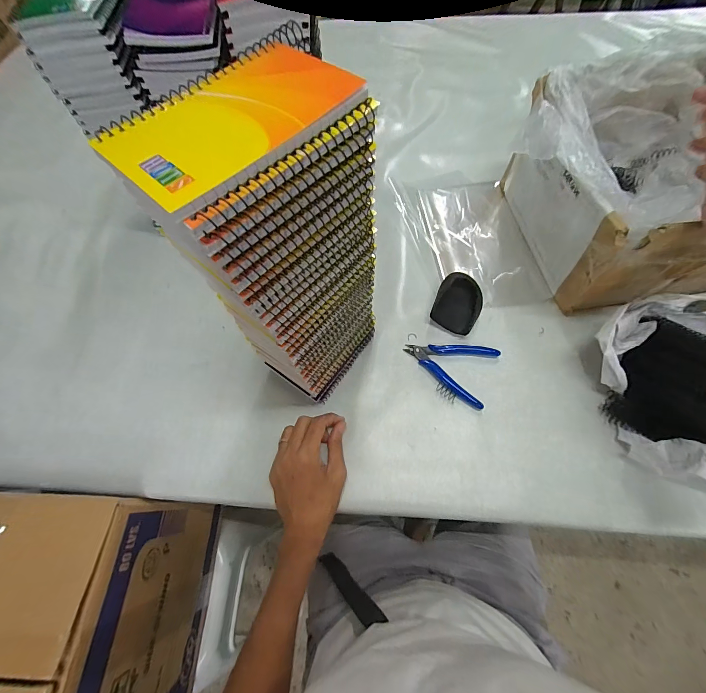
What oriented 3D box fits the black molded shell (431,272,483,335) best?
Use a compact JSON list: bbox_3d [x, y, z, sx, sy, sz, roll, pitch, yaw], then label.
[{"bbox_3d":[0.149,-0.059,0.458,0.063,0.033,0.084,22,68,12],"label":"black molded shell"}]

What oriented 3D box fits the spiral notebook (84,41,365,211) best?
[{"bbox_3d":[-0.066,-0.127,0.174,0.081,0.009,0.130,40,73,19],"label":"spiral notebook"}]

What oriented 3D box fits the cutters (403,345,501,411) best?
[{"bbox_3d":[0.129,0.020,0.428,0.114,0.010,0.084,26,69,14],"label":"cutters"}]

